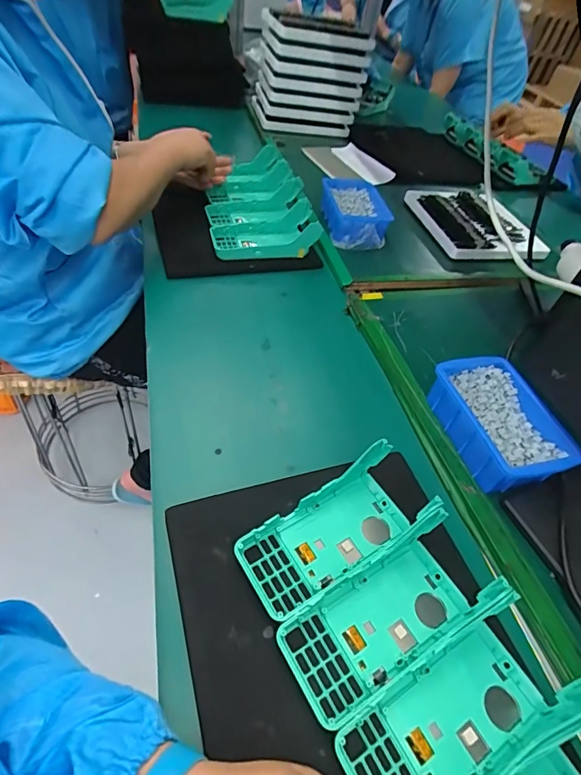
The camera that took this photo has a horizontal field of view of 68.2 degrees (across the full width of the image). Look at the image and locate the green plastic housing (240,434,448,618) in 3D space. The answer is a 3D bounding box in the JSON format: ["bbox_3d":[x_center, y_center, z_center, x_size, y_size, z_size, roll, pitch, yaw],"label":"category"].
[{"bbox_3d":[0.039,0.122,0.371,0.162,0.045,0.082,-23,54,-23],"label":"green plastic housing"}]

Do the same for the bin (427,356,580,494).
[{"bbox_3d":[0.228,0.039,0.472,0.106,0.051,0.151,-9,50,-12],"label":"bin"}]

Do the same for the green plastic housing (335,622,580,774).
[{"bbox_3d":[0.116,0.225,0.289,0.170,0.043,0.079,-21,54,-21],"label":"green plastic housing"}]

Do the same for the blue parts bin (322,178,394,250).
[{"bbox_3d":[0.118,-0.314,0.776,0.113,0.053,0.168,2,49,-12],"label":"blue parts bin"}]

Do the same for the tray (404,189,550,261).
[{"bbox_3d":[0.354,-0.321,0.836,0.210,0.027,0.252,0,49,-14],"label":"tray"}]

